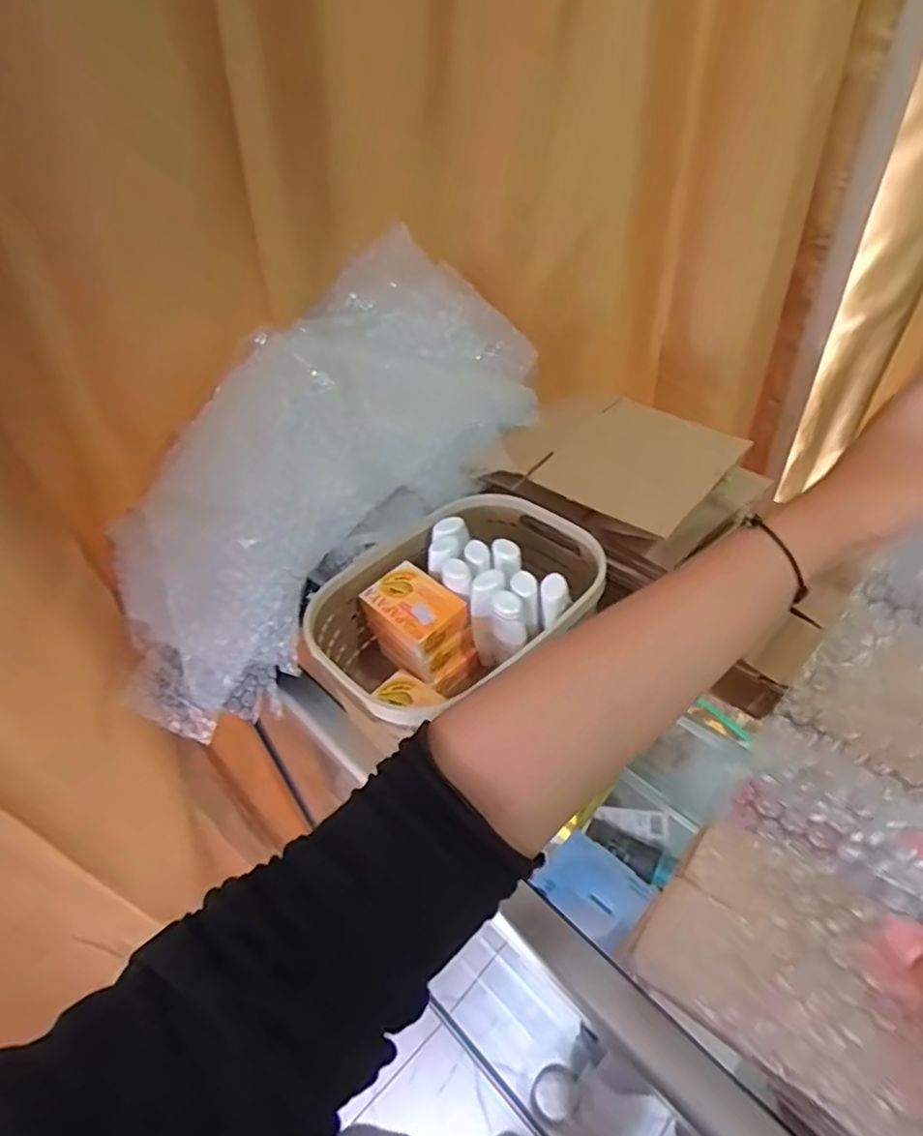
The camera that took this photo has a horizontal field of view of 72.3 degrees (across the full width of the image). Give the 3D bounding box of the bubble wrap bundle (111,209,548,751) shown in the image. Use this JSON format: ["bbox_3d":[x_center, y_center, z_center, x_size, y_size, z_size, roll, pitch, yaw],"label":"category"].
[{"bbox_3d":[-0.129,-0.094,0.545,0.229,0.134,0.466,23,68,29],"label":"bubble wrap bundle"}]

